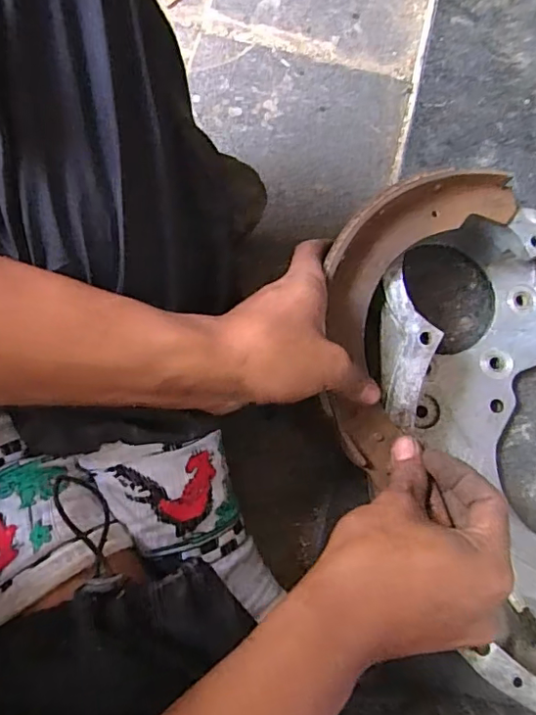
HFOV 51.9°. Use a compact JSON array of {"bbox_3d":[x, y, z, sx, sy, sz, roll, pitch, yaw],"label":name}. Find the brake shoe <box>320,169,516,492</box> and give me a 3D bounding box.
[{"bbox_3d":[0.084,-0.043,0.366,0.095,0.031,0.222,29,80,4],"label":"brake shoe"}]

